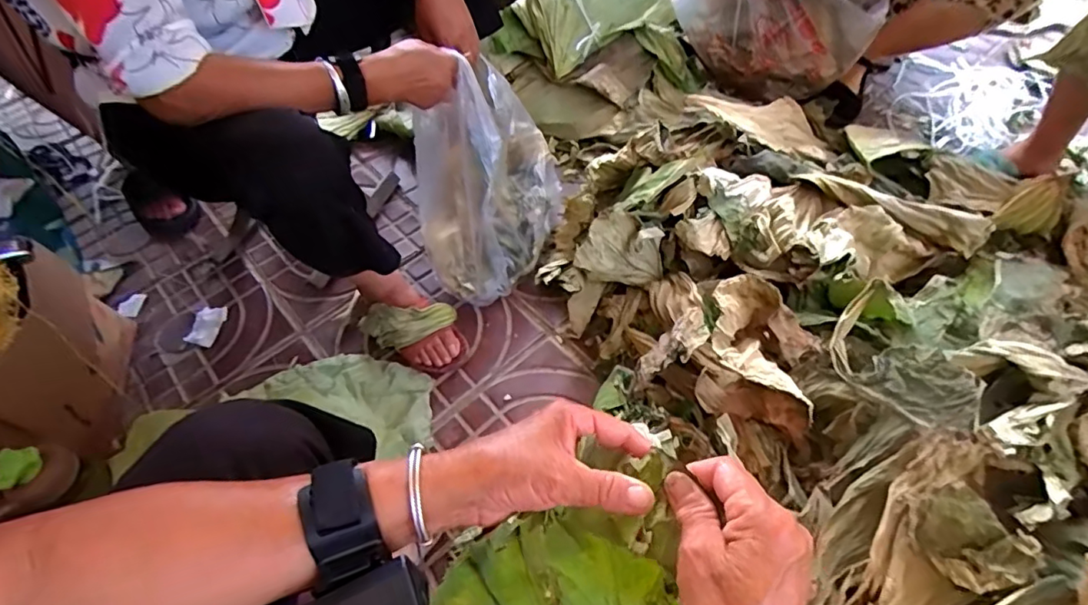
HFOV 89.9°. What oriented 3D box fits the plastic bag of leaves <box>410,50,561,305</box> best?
[{"bbox_3d":[-0.085,-0.202,0.869,0.253,0.304,0.249,-19,56,-7],"label":"plastic bag of leaves"}]

